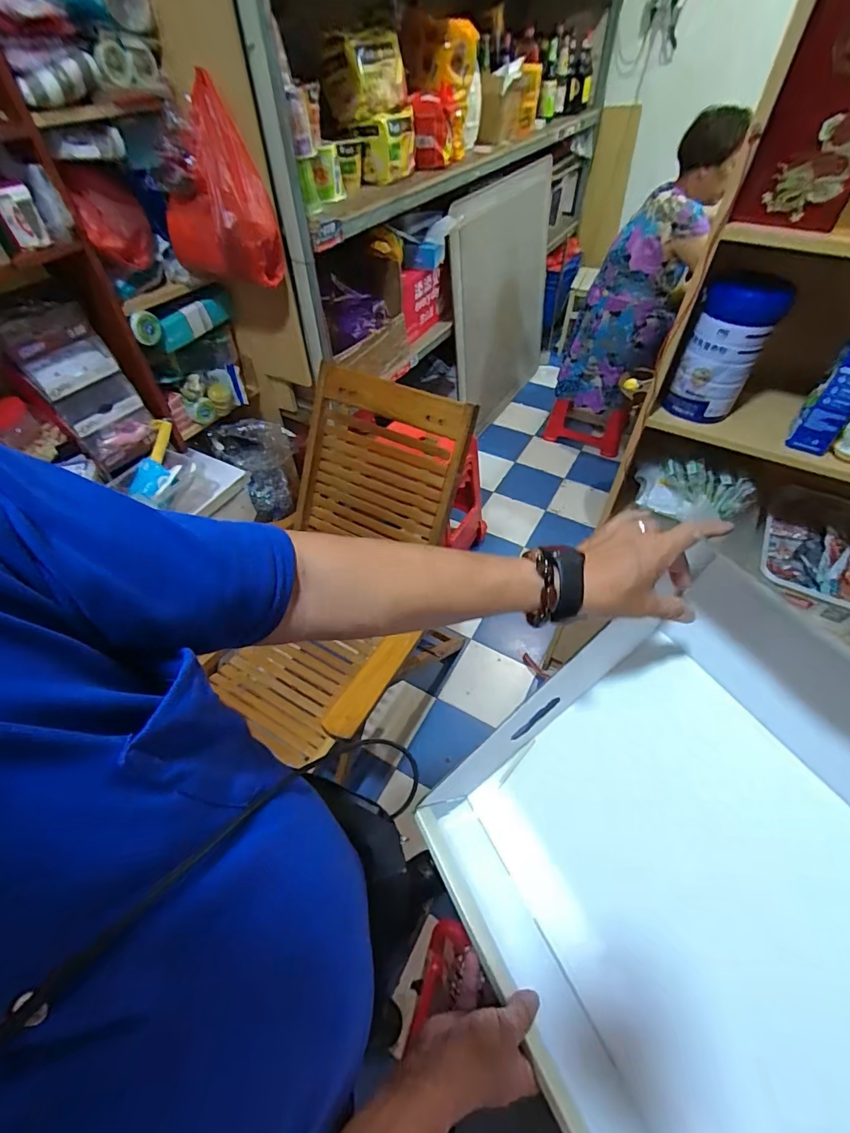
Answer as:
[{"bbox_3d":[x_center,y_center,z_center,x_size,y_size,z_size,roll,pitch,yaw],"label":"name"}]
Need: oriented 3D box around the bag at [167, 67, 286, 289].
[{"bbox_3d":[-0.430,-0.753,0.955,0.215,0.290,0.141,-20,52,-15],"label":"bag"}]

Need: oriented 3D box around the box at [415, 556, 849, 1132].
[{"bbox_3d":[0.250,0.292,0.388,0.443,0.115,0.408,-49,51,16],"label":"box"}]

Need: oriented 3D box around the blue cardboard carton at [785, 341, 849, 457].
[{"bbox_3d":[0.697,-0.291,0.778,0.067,0.194,0.057,27,56,22],"label":"blue cardboard carton"}]

